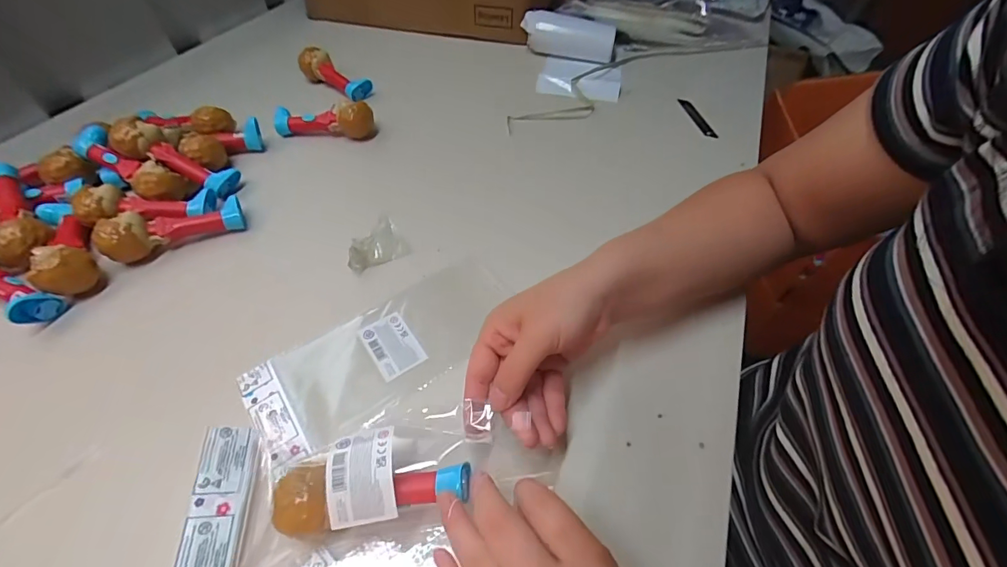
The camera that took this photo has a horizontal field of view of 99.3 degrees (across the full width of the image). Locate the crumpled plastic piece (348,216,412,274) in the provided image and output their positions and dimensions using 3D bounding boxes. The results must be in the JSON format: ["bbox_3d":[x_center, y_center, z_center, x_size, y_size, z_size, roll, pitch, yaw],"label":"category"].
[{"bbox_3d":[-0.132,-0.038,0.433,0.058,0.018,0.043,-26,57,-23],"label":"crumpled plastic piece"}]

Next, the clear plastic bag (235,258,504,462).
[{"bbox_3d":[-0.098,0.056,0.374,0.226,0.008,0.098,-32,60,-25],"label":"clear plastic bag"}]

